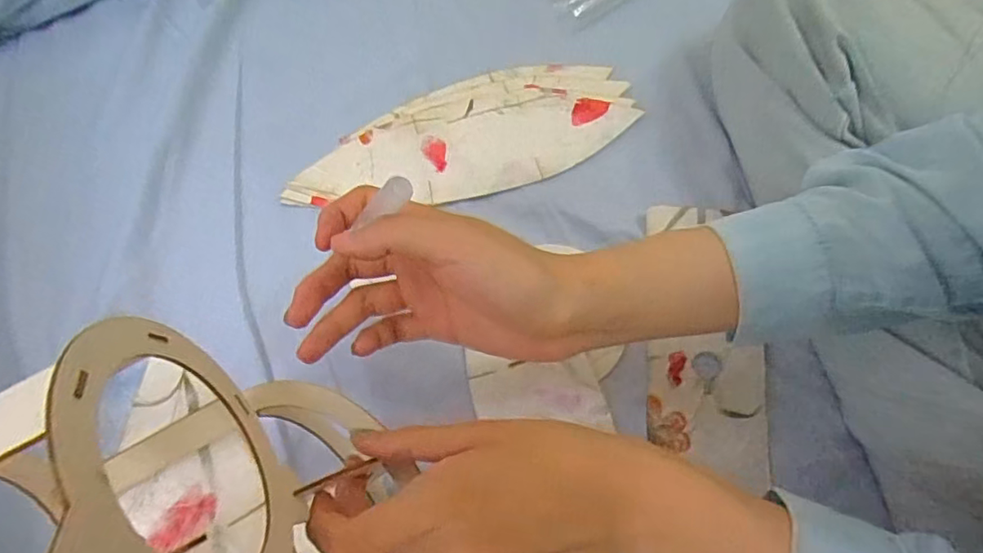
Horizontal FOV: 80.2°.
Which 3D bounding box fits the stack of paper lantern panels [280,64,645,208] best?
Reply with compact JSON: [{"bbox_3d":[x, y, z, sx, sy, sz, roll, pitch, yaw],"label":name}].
[{"bbox_3d":[-0.022,-0.110,0.460,0.270,0.005,0.102,-19,72,-7],"label":"stack of paper lantern panels"}]

